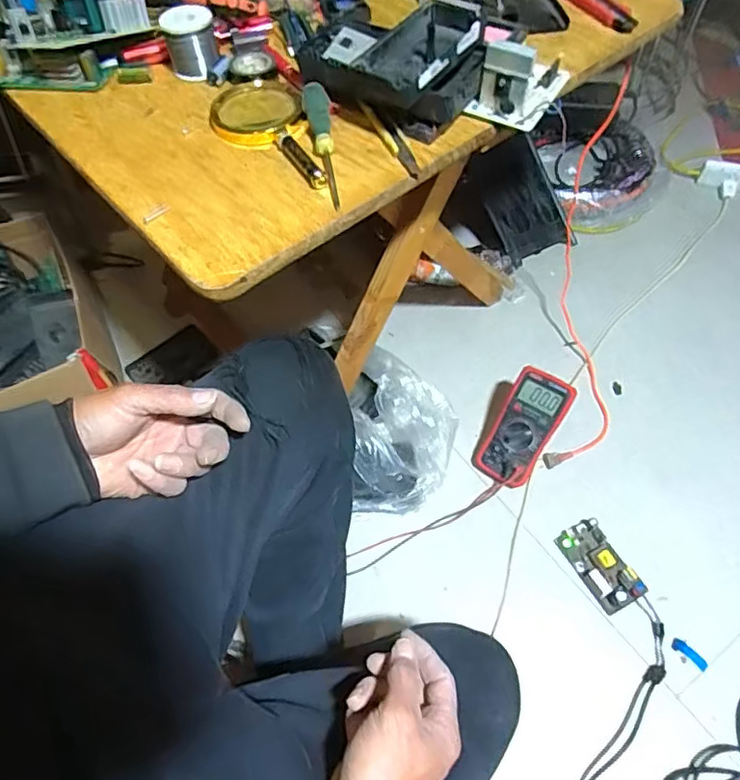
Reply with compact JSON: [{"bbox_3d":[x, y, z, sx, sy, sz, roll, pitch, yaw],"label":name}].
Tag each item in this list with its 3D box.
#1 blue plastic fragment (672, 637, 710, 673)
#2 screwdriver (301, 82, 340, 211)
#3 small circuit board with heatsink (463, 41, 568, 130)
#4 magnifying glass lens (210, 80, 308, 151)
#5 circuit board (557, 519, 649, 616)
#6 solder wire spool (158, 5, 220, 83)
[{"bbox_3d":[0.447,0.369,0.782,0.019,0.006,0.049,-41,64,-20],"label":"blue plastic fragment"},{"bbox_3d":[-0.041,-0.226,0.517,0.025,0.022,0.155,-11,70,-3],"label":"screwdriver"},{"bbox_3d":[0.148,-0.307,0.535,0.065,0.060,0.107,25,62,18],"label":"small circuit board with heatsink"},{"bbox_3d":[-0.111,-0.273,0.548,0.087,0.012,0.095,-13,58,-5],"label":"magnifying glass lens"},{"bbox_3d":[0.344,0.260,0.837,0.070,0.019,0.127,-26,59,-12],"label":"circuit board"},{"bbox_3d":[-0.189,-0.369,0.590,0.053,0.048,0.062,-18,59,-8],"label":"solder wire spool"}]

